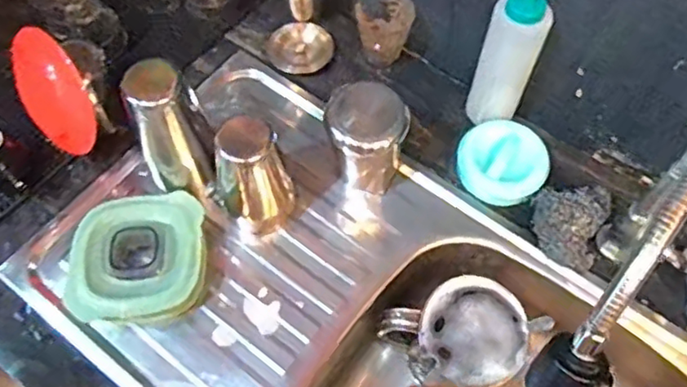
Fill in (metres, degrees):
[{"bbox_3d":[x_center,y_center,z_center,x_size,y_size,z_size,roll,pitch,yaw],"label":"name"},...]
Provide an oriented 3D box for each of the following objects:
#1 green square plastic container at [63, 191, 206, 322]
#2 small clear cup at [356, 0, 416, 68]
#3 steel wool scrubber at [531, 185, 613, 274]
[{"bbox_3d":[-0.217,0.069,0.656,0.137,0.048,0.135,-6,62,-2],"label":"green square plastic container"},{"bbox_3d":[0.054,-0.214,0.802,0.069,0.085,0.073,0,62,1],"label":"small clear cup"},{"bbox_3d":[0.249,0.035,0.683,0.077,0.046,0.094,14,63,8],"label":"steel wool scrubber"}]

